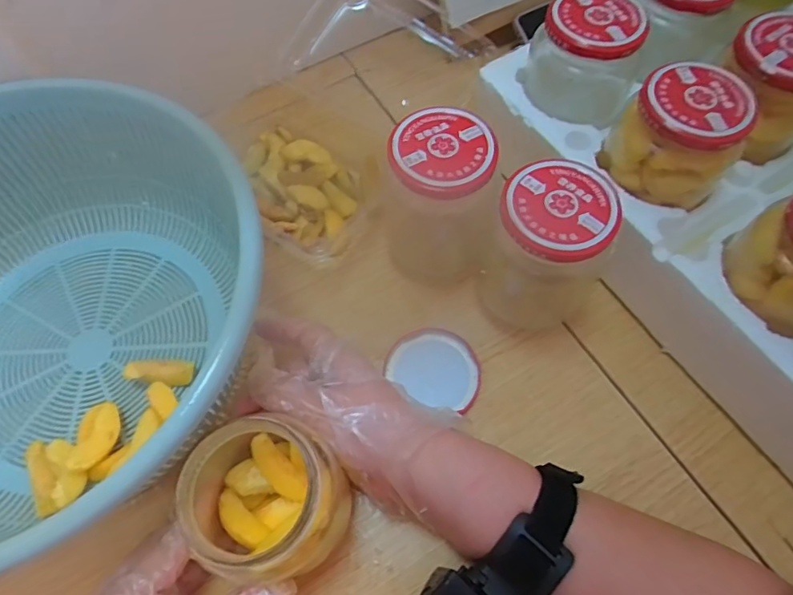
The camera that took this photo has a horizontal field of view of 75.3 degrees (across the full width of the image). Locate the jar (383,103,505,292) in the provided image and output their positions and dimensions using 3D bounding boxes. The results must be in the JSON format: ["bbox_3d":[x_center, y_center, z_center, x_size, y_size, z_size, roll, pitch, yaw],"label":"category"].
[{"bbox_3d":[0.034,-0.070,0.385,0.076,0.118,0.079,0,65,0],"label":"jar"}]

